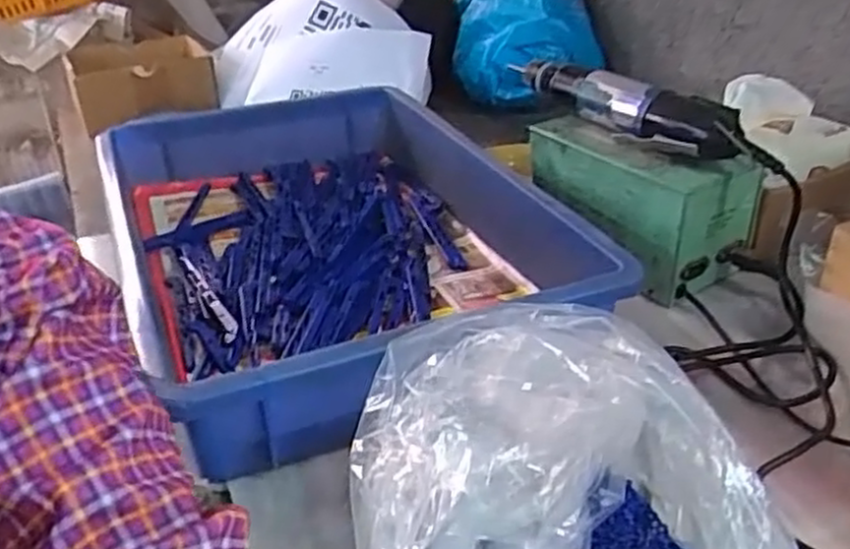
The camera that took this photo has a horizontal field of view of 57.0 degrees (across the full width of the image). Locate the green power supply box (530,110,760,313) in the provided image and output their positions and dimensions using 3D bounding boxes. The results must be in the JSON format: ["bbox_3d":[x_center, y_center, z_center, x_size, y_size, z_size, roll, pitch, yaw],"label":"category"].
[{"bbox_3d":[0.168,-0.064,0.624,0.094,0.094,0.168,-23,37,-31],"label":"green power supply box"}]

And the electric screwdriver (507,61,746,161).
[{"bbox_3d":[0.149,-0.133,0.628,0.033,0.051,0.235,-24,37,-33],"label":"electric screwdriver"}]

